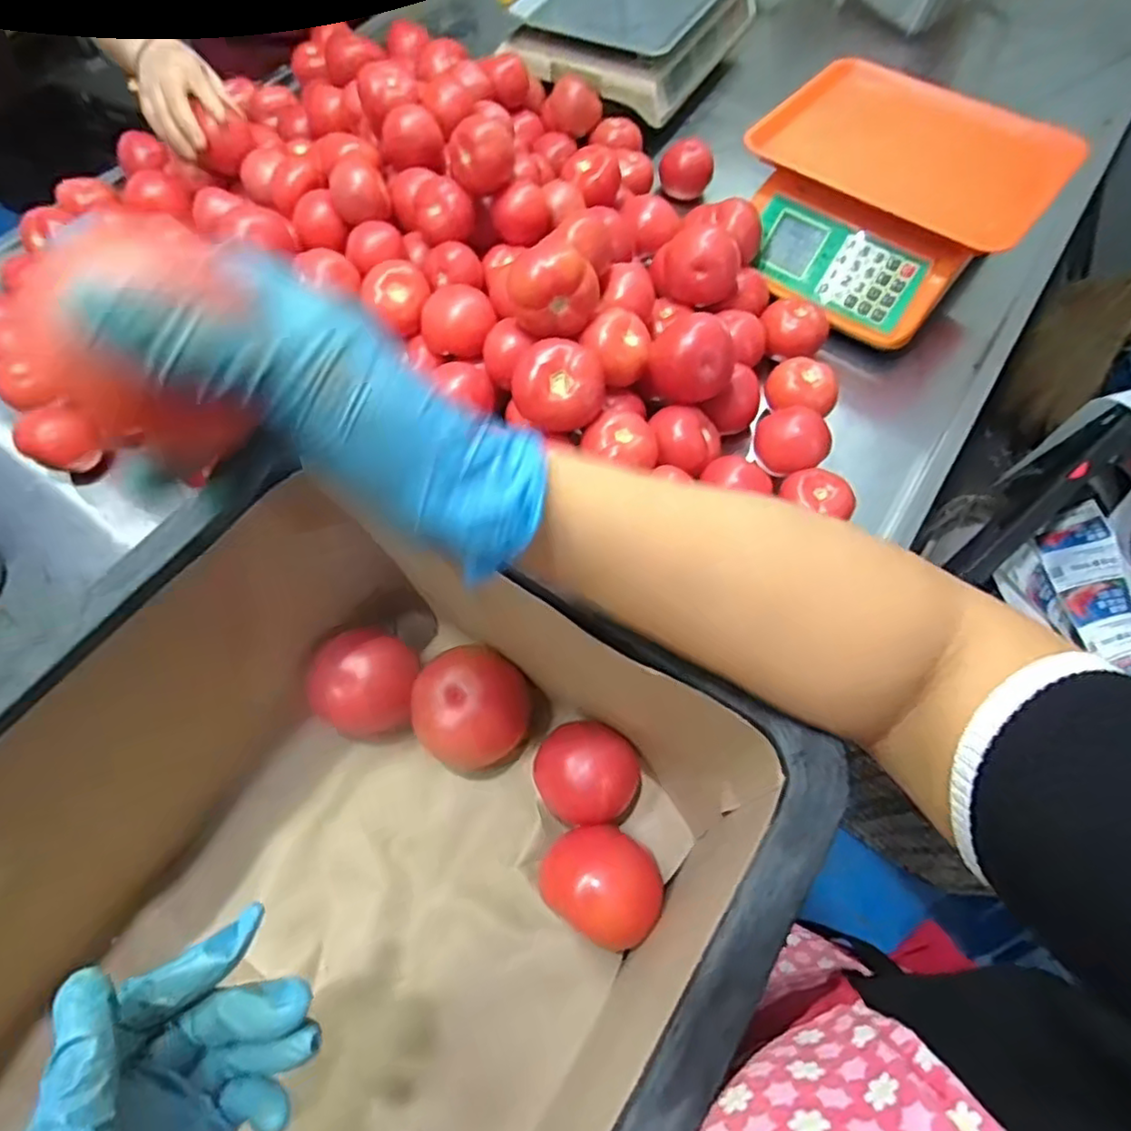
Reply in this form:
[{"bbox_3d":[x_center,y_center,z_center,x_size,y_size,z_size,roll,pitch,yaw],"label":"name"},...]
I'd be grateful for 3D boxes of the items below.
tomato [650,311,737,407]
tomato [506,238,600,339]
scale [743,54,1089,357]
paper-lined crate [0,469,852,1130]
[{"bbox_3d":[0.118,-0.190,0.601,0.076,0.073,0.067,13,65,8],"label":"tomato"},{"bbox_3d":[-0.012,-0.261,0.573,0.080,0.057,0.084,-5,64,-1],"label":"tomato"},{"bbox_3d":[0.360,-0.414,0.714,0.298,0.117,0.288,32,68,16],"label":"scale"},{"bbox_3d":[-0.147,0.221,0.311,0.327,0.213,0.458,31,68,15],"label":"paper-lined crate"}]

